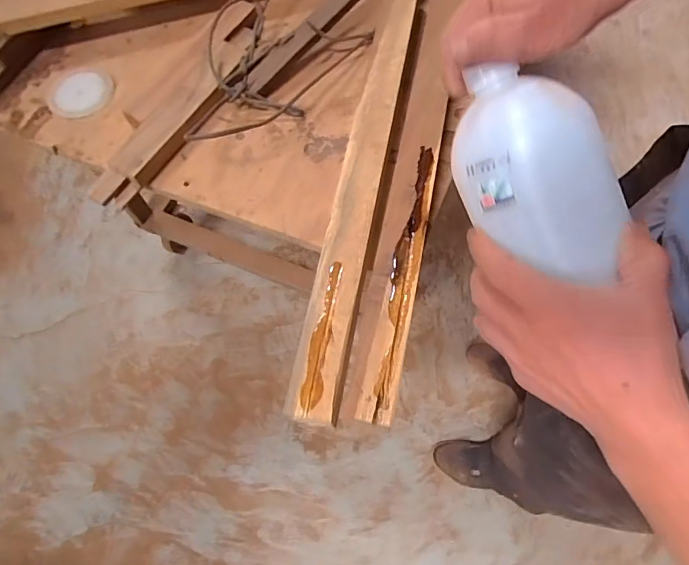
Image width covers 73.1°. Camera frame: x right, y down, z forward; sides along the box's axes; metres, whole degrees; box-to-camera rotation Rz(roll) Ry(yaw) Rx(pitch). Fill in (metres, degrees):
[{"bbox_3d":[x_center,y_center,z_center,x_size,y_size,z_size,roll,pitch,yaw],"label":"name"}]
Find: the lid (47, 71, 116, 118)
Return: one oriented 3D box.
[{"bbox_3d":[-0.377,-0.272,0.668,0.091,0.009,0.091,0,66,1],"label":"lid"}]

